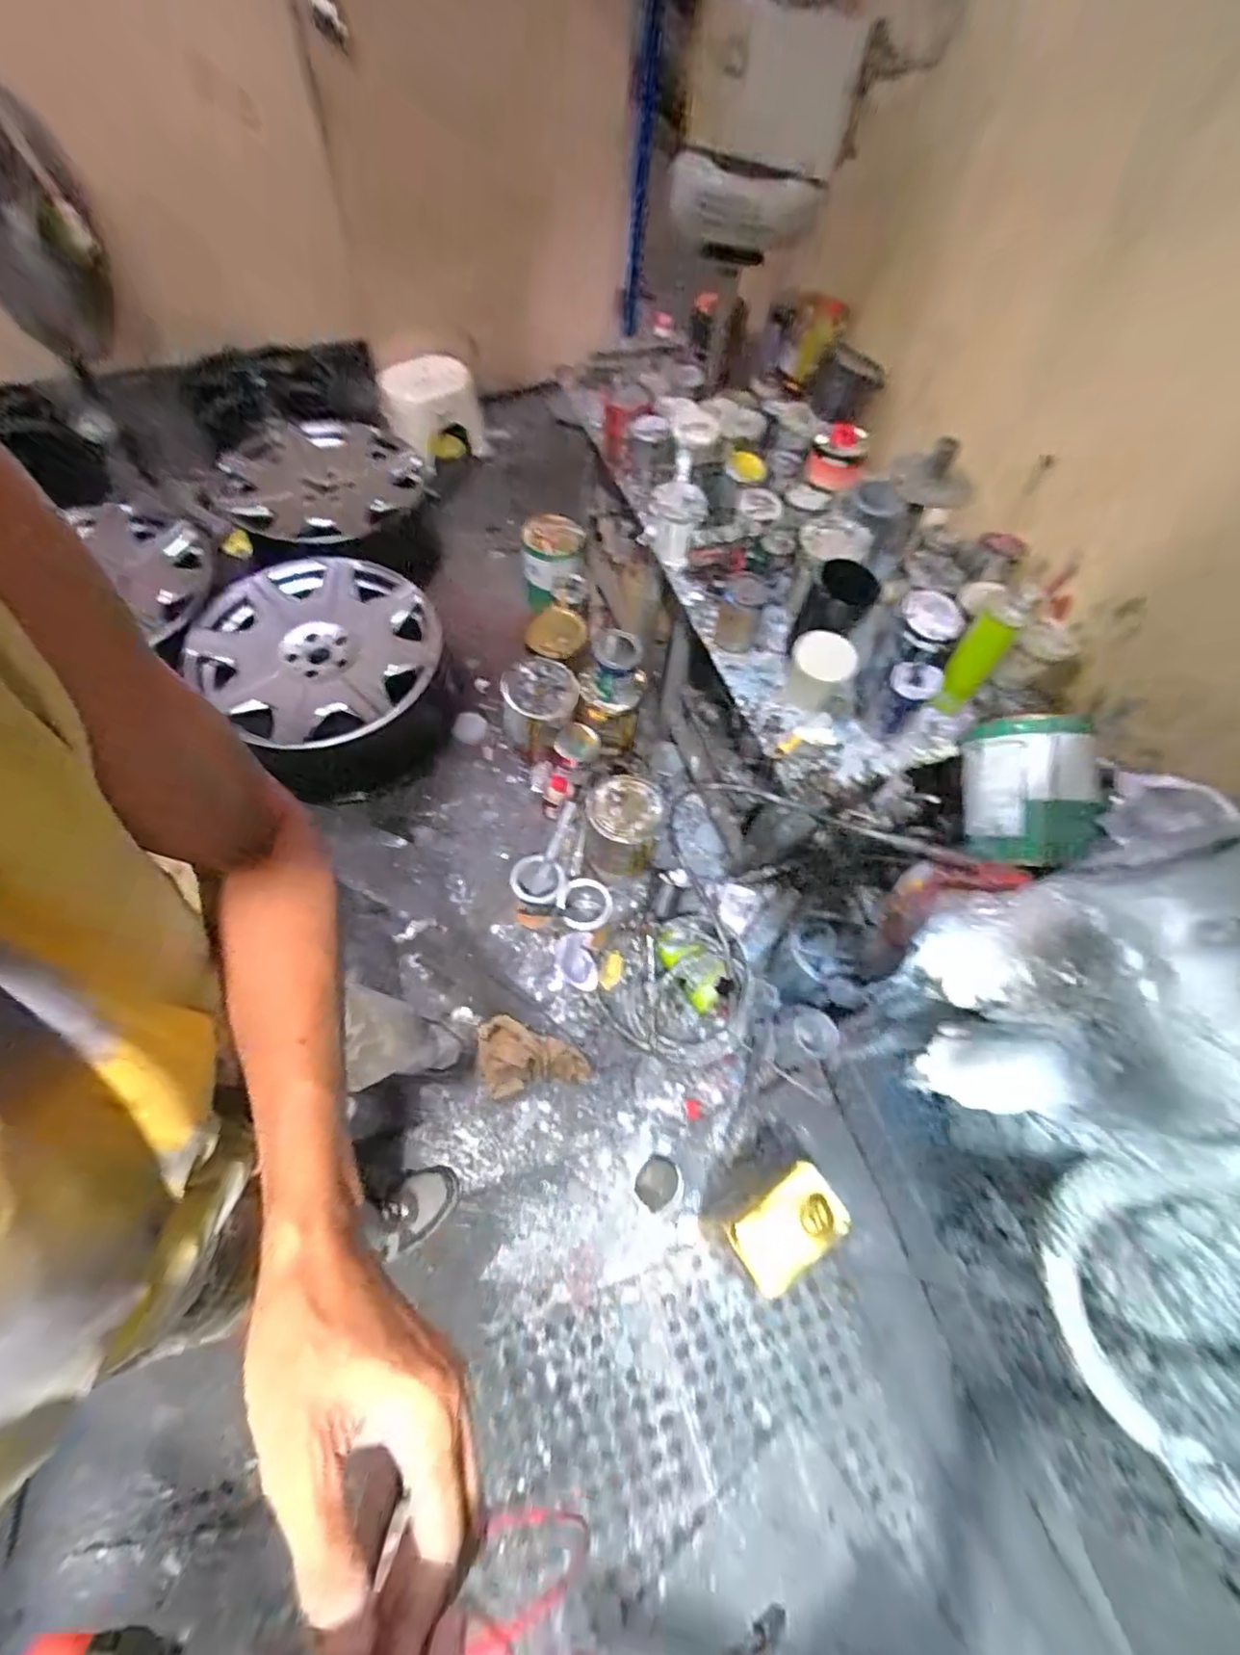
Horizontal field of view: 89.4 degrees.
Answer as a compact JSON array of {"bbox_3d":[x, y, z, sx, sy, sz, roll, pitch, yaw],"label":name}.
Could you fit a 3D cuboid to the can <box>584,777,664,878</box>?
[{"bbox_3d":[0.005,0.001,1.373,0.154,0.179,0.164,4,58,-6],"label":"can"}]

